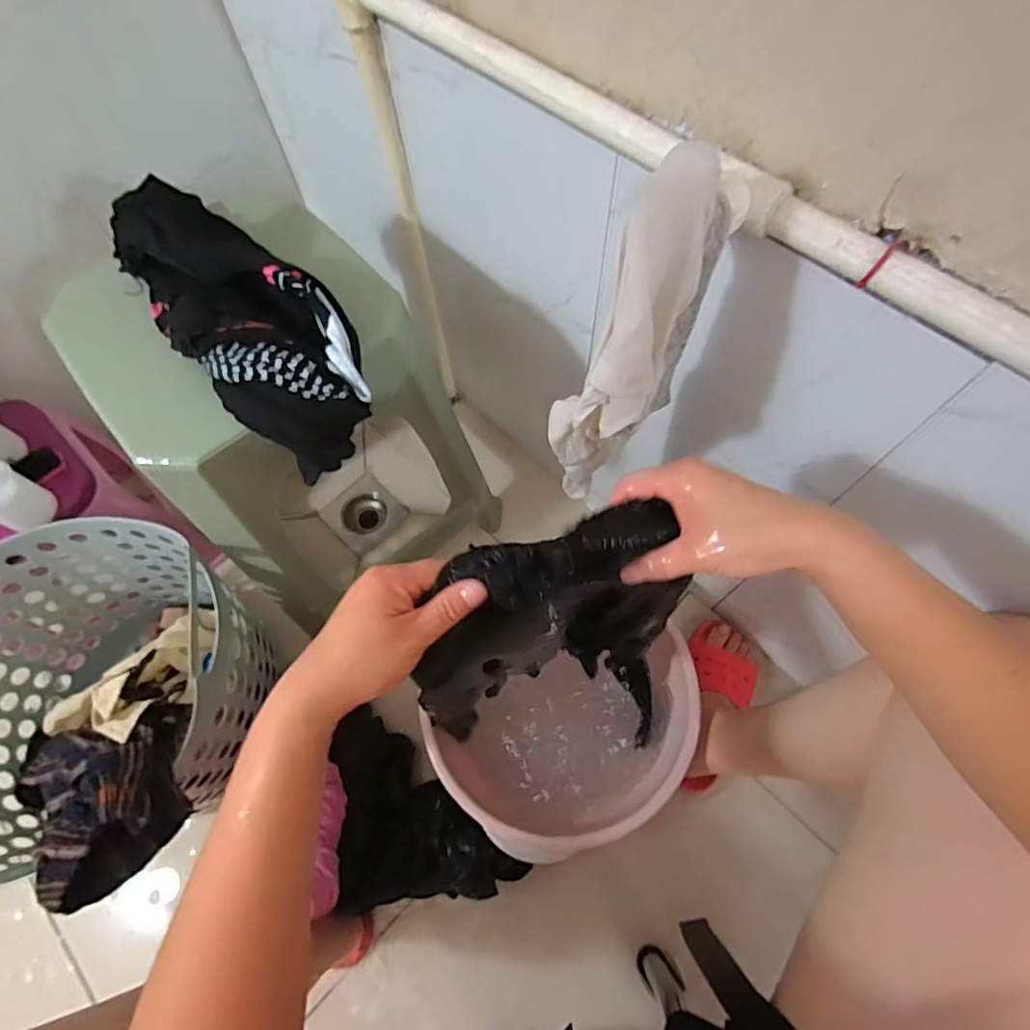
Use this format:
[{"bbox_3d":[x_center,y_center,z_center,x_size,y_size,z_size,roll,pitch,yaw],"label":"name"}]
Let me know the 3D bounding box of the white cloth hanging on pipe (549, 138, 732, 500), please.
[{"bbox_3d":[0.084,-0.115,0.442,0.070,0.320,0.121,35,72,17],"label":"white cloth hanging on pipe"}]

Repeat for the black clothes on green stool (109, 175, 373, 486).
[{"bbox_3d":[-0.241,-0.179,0.501,0.129,0.095,0.300,-40,70,-14],"label":"black clothes on green stool"}]

